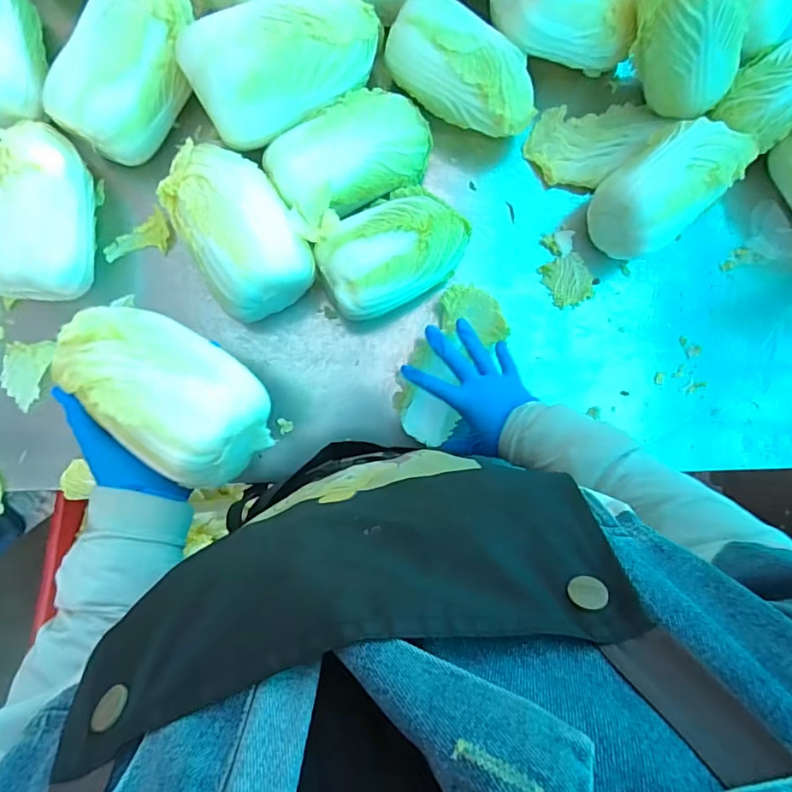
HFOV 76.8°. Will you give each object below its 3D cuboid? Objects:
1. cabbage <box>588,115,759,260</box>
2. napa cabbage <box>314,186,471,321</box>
[{"bbox_3d":[0.288,-0.225,0.529,0.149,0.089,0.093,-40,92,-4],"label":"cabbage"},{"bbox_3d":[-0.001,-0.149,0.510,0.159,0.083,0.111,-26,91,-5],"label":"napa cabbage"}]

